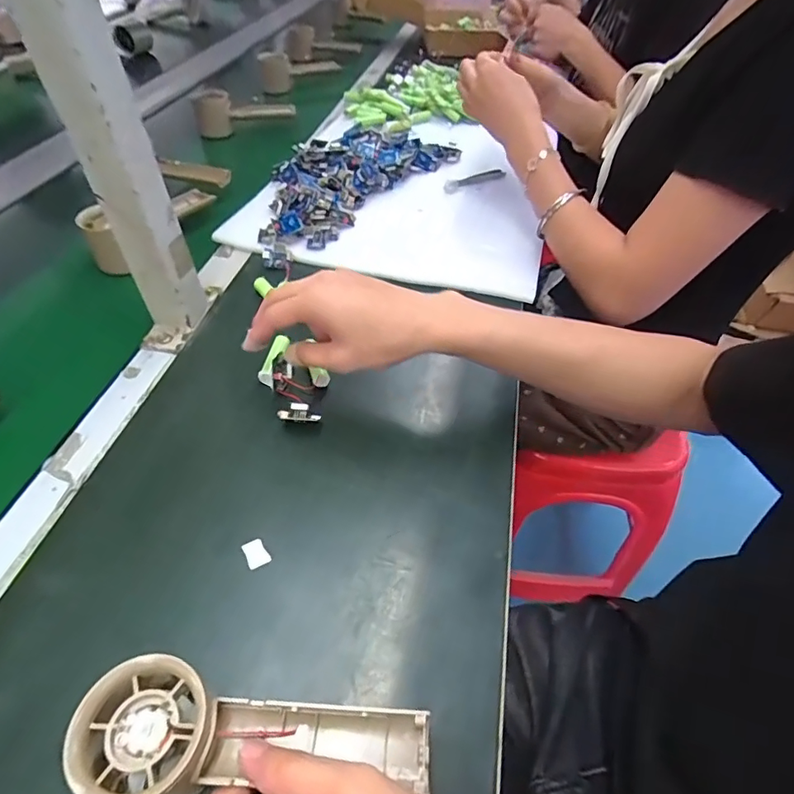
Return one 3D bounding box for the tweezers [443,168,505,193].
[{"bbox_3d":[0.106,-0.299,0.680,0.108,0.012,0.019,-28,56,-26],"label":"tweezers"}]

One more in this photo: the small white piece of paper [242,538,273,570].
[{"bbox_3d":[-0.093,0.102,0.327,0.014,0.004,0.019,-22,54,-22],"label":"small white piece of paper"}]

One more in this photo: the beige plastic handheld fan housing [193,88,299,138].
[{"bbox_3d":[-0.242,-0.453,0.797,0.150,0.061,0.042,-6,49,-10],"label":"beige plastic handheld fan housing"}]

